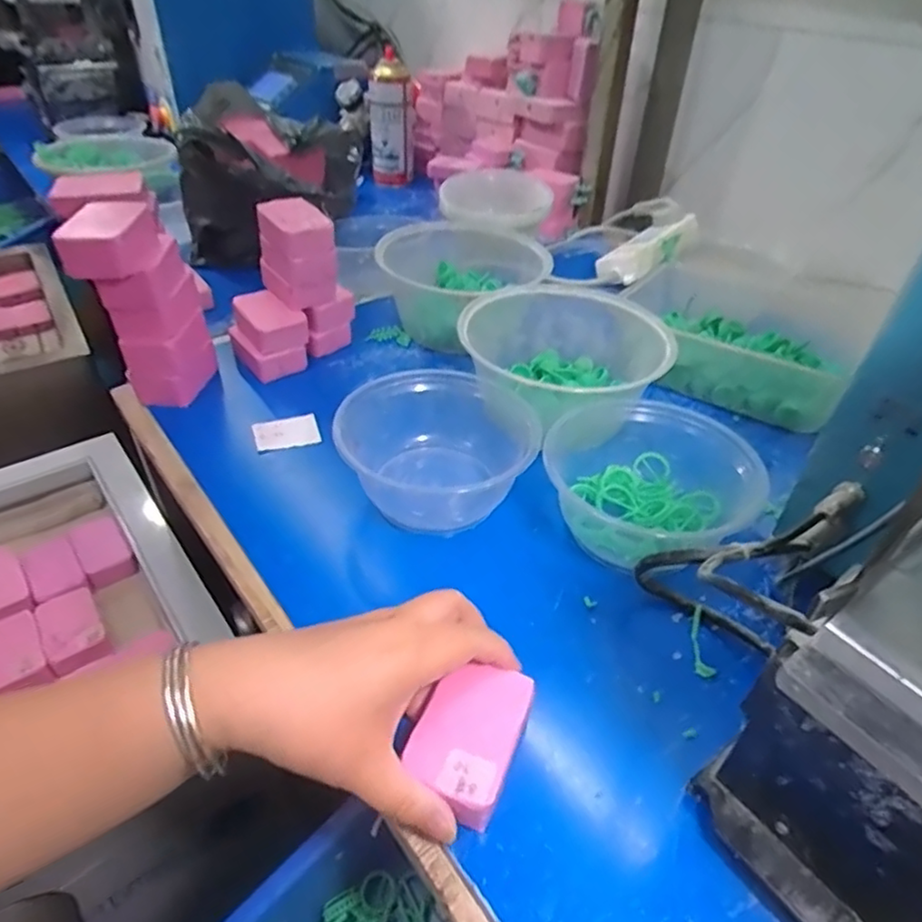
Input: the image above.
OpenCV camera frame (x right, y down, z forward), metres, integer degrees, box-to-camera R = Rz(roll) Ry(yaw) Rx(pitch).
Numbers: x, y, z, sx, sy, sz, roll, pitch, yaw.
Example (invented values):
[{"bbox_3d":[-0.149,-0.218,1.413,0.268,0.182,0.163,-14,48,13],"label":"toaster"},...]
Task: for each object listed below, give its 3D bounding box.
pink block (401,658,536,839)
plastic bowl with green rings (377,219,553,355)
[{"bbox_3d":[0.004,0.132,0.307,0.047,0.022,0.066,18,42,17],"label":"pink block"},{"bbox_3d":[0.016,-0.180,0.646,0.164,0.076,0.172,2,40,-2],"label":"plastic bowl with green rings"}]

